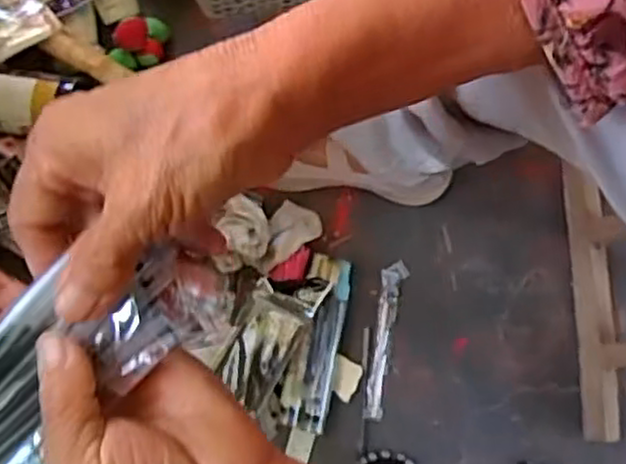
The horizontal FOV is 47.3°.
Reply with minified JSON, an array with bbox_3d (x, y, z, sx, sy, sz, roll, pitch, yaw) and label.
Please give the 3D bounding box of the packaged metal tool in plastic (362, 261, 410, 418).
[{"bbox_3d":[0.071,0.107,0.719,0.025,0.009,0.156,12,76,3],"label":"packaged metal tool in plastic"}]

